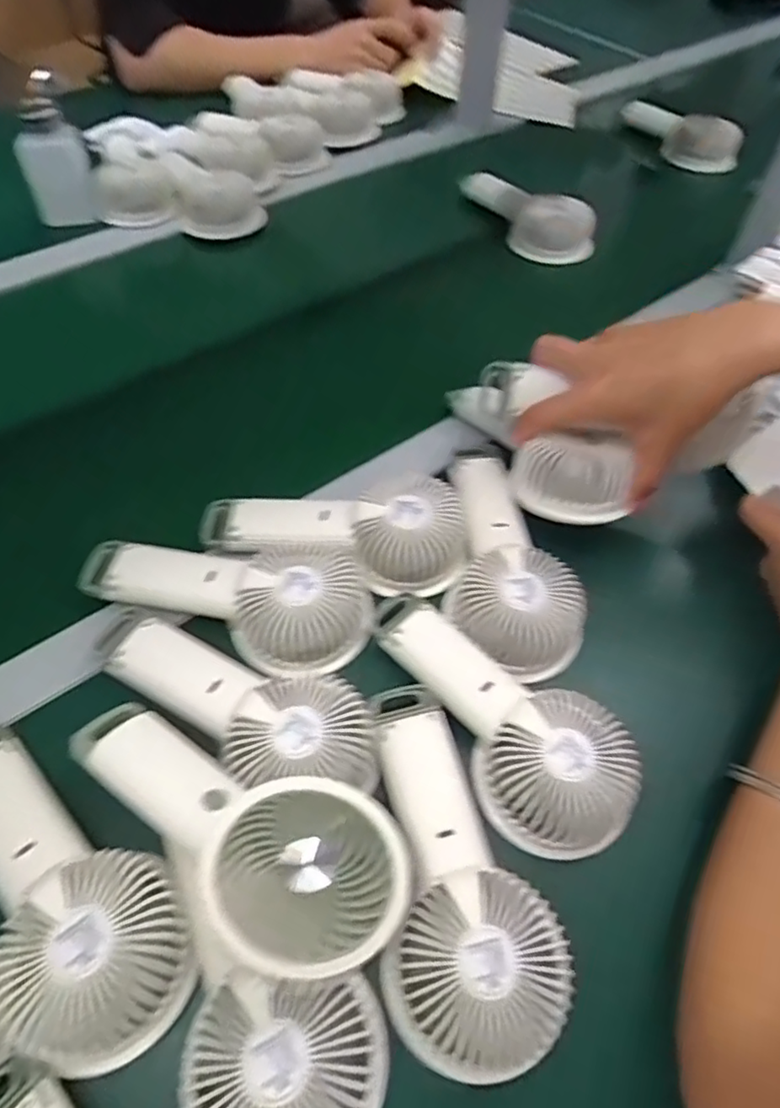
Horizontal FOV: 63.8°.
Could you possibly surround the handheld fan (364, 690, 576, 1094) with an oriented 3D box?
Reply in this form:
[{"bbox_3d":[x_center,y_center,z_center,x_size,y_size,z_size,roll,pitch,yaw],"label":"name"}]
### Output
[{"bbox_3d":[0.031,0.154,0.323,0.083,0.034,0.178,-9,56,-9],"label":"handheld fan"}]

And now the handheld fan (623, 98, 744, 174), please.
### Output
[{"bbox_3d":[0.394,-0.577,0.859,0.164,0.063,0.056,31,59,18],"label":"handheld fan"}]

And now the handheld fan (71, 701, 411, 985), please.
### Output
[{"bbox_3d":[-0.080,0.134,0.295,0.175,0.032,0.087,19,31,13],"label":"handheld fan"}]

